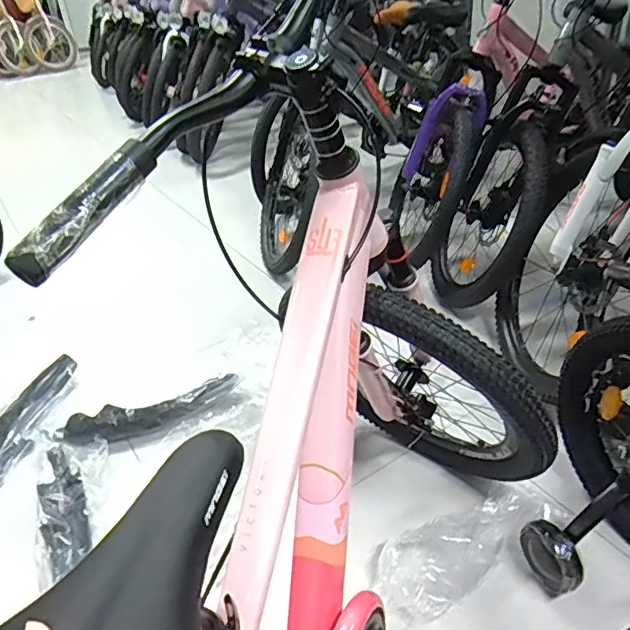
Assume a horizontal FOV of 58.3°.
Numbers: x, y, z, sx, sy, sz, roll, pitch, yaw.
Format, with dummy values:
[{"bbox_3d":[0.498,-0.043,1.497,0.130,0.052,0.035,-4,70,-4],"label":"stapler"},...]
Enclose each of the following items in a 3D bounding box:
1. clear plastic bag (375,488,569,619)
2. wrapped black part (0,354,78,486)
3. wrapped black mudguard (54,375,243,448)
[{"bbox_3d":[0.259,0.389,0.968,0.355,0.056,0.136,-24,38,-25],"label":"clear plastic bag"},{"bbox_3d":[-0.654,0.240,1.258,0.080,0.049,0.433,2,34,12],"label":"wrapped black part"},{"bbox_3d":[-0.366,0.223,1.256,0.397,0.086,0.079,-12,34,-9],"label":"wrapped black mudguard"}]

